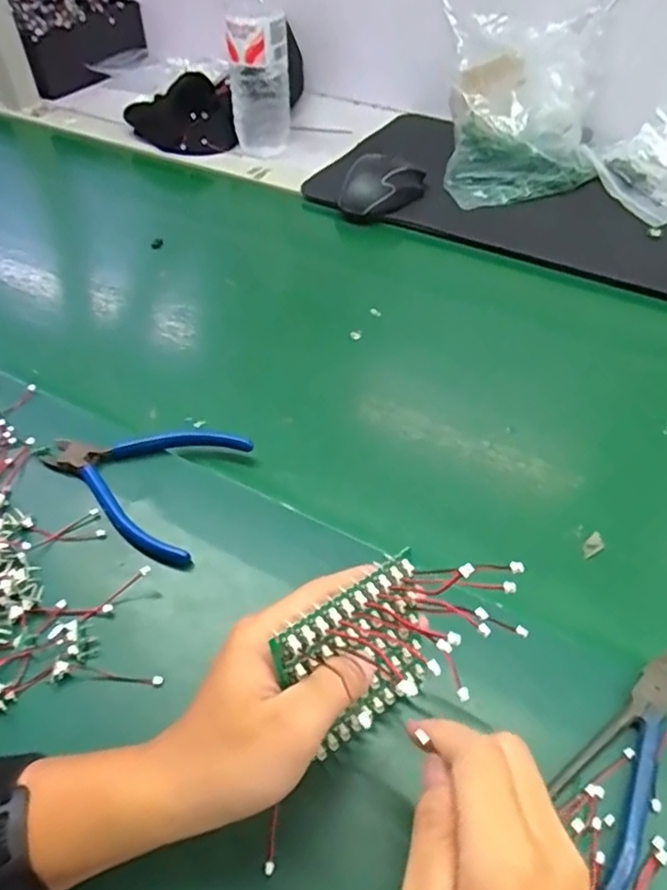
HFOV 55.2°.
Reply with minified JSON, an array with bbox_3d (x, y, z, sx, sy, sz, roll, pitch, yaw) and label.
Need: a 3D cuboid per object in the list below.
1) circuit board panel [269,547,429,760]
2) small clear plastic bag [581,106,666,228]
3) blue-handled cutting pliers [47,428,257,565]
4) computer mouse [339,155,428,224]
[{"bbox_3d":[0.015,0.108,0.306,0.078,0.090,0.017,-26,36,-27],"label":"circuit board panel"},{"bbox_3d":[0.389,-0.322,0.746,0.146,0.042,0.177,-20,50,-19],"label":"small clear plastic bag"},{"bbox_3d":[-0.139,0.022,0.439,0.133,0.016,0.106,9,42,15],"label":"blue-handled cutting pliers"},{"bbox_3d":[0.056,-0.295,0.720,0.108,0.046,0.062,-33,48,-29],"label":"computer mouse"}]

